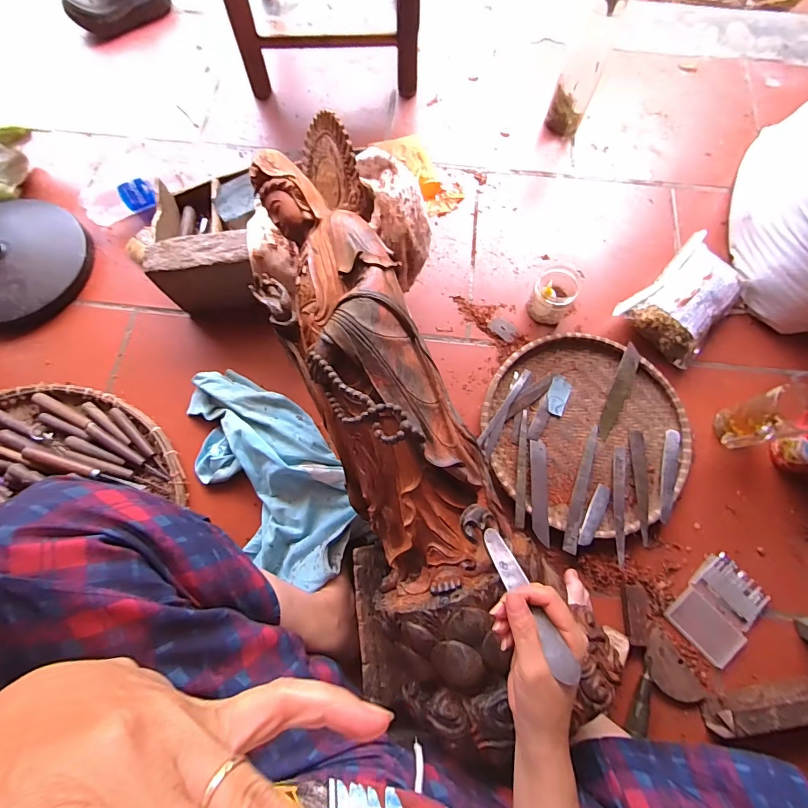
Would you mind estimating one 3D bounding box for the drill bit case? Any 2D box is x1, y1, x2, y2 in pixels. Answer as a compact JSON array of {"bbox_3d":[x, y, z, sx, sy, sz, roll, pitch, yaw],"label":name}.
[{"bbox_3d":[0.475,0.308,0.600,0.132,0.013,0.101,-41,77,-12],"label":"drill bit case"}]

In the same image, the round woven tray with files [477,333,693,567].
[{"bbox_3d":[0.303,0.049,0.670,0.332,0.027,0.336,0,73,0],"label":"round woven tray with files"}]

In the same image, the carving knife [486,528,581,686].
[{"bbox_3d":[0.108,0.173,0.355,0.020,0.009,0.132,-22,51,-7],"label":"carving knife"}]

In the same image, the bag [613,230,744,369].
[{"bbox_3d":[0.508,-0.194,0.725,0.151,0.070,0.232,41,77,11],"label":"bag"}]

